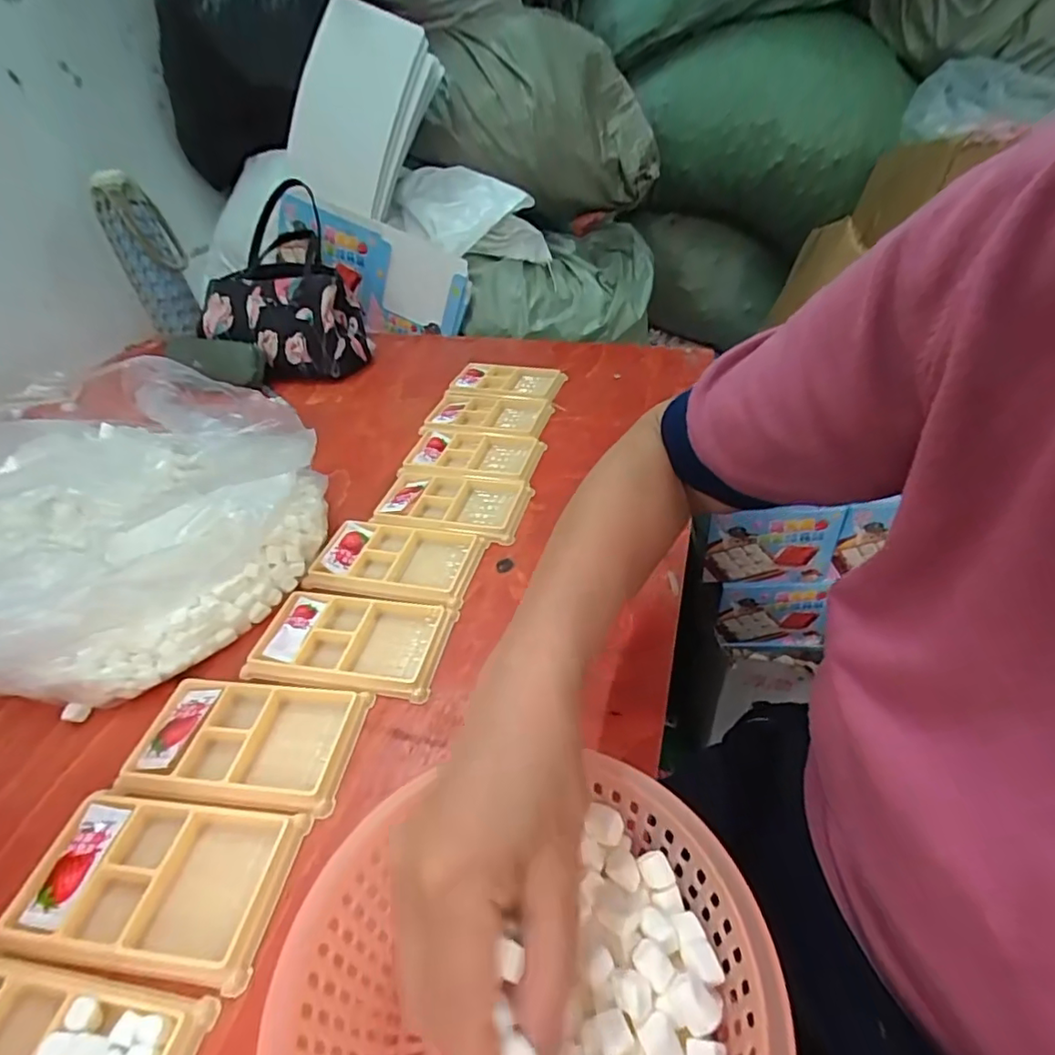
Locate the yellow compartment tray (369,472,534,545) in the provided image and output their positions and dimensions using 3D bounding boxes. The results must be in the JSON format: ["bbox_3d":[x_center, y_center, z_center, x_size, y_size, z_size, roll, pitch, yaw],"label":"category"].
[{"bbox_3d":[-0.070,-0.024,0.533,0.137,0.010,0.082,7,41,10],"label":"yellow compartment tray"}]

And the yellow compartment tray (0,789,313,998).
[{"bbox_3d":[-0.194,0.186,0.302,0.133,0.017,0.078,4,41,7],"label":"yellow compartment tray"}]

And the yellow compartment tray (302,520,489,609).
[{"bbox_3d":[-0.109,0.025,0.478,0.132,0.010,0.080,7,41,10],"label":"yellow compartment tray"}]

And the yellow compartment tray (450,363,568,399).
[{"bbox_3d":[-0.023,-0.185,0.715,0.134,0.010,0.065,5,41,12],"label":"yellow compartment tray"}]

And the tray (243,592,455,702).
[{"bbox_3d":[-0.129,0.082,0.417,0.136,0.010,0.081,6,41,8],"label":"tray"}]

